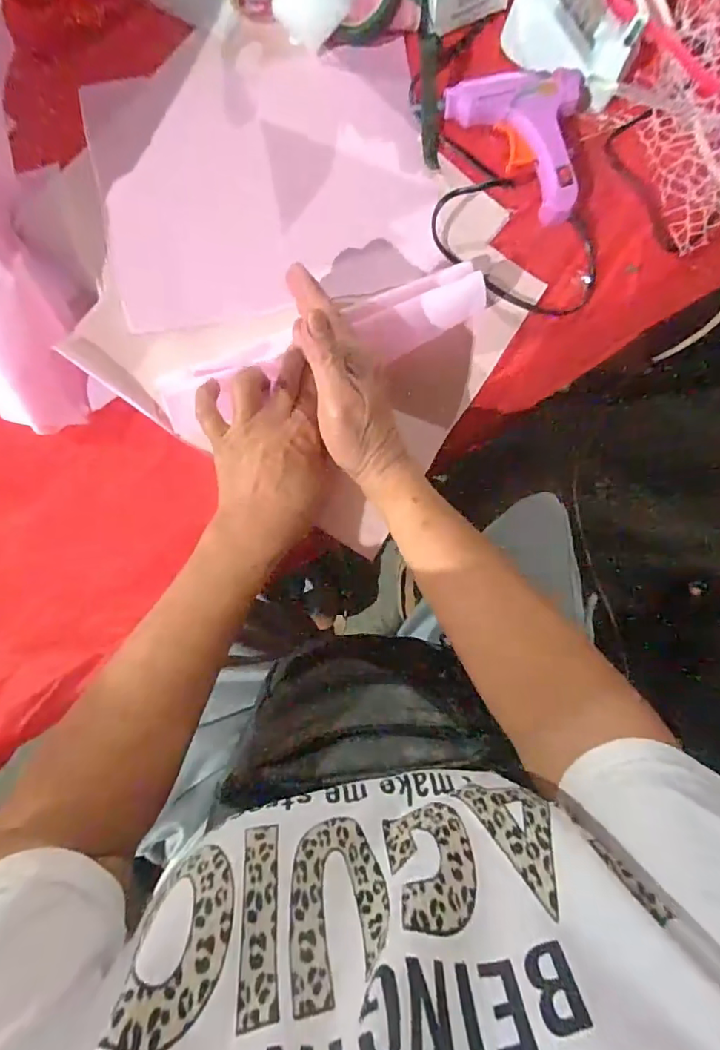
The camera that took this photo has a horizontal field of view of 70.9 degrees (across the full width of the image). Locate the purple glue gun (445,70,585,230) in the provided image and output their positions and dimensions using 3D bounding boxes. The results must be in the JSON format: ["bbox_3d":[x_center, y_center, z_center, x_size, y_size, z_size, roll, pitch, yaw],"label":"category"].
[{"bbox_3d":[0.135,-0.301,0.386,0.092,0.022,0.123,-44,94,-3],"label":"purple glue gun"}]

